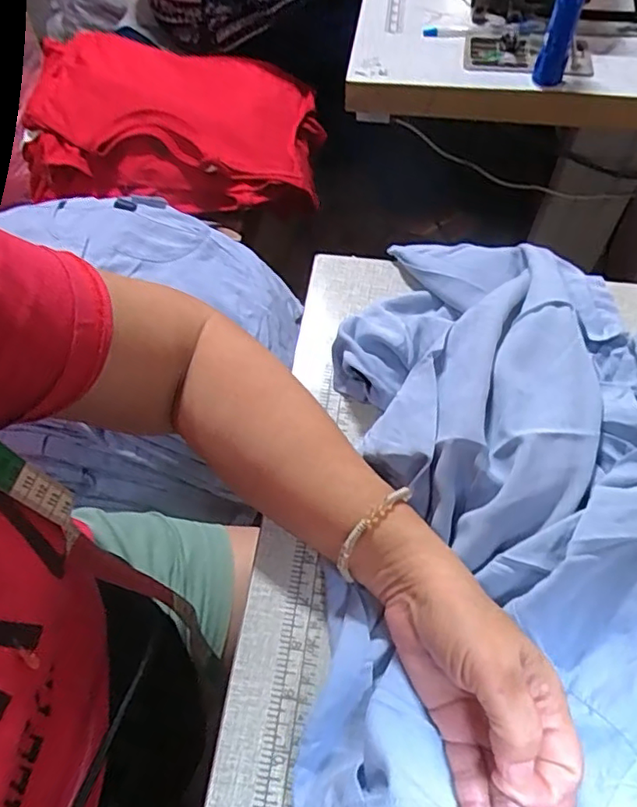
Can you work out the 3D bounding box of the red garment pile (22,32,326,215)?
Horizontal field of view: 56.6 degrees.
[{"bbox_3d":[-0.237,-0.460,0.980,0.457,0.132,0.292,2,56,1],"label":"red garment pile"}]

